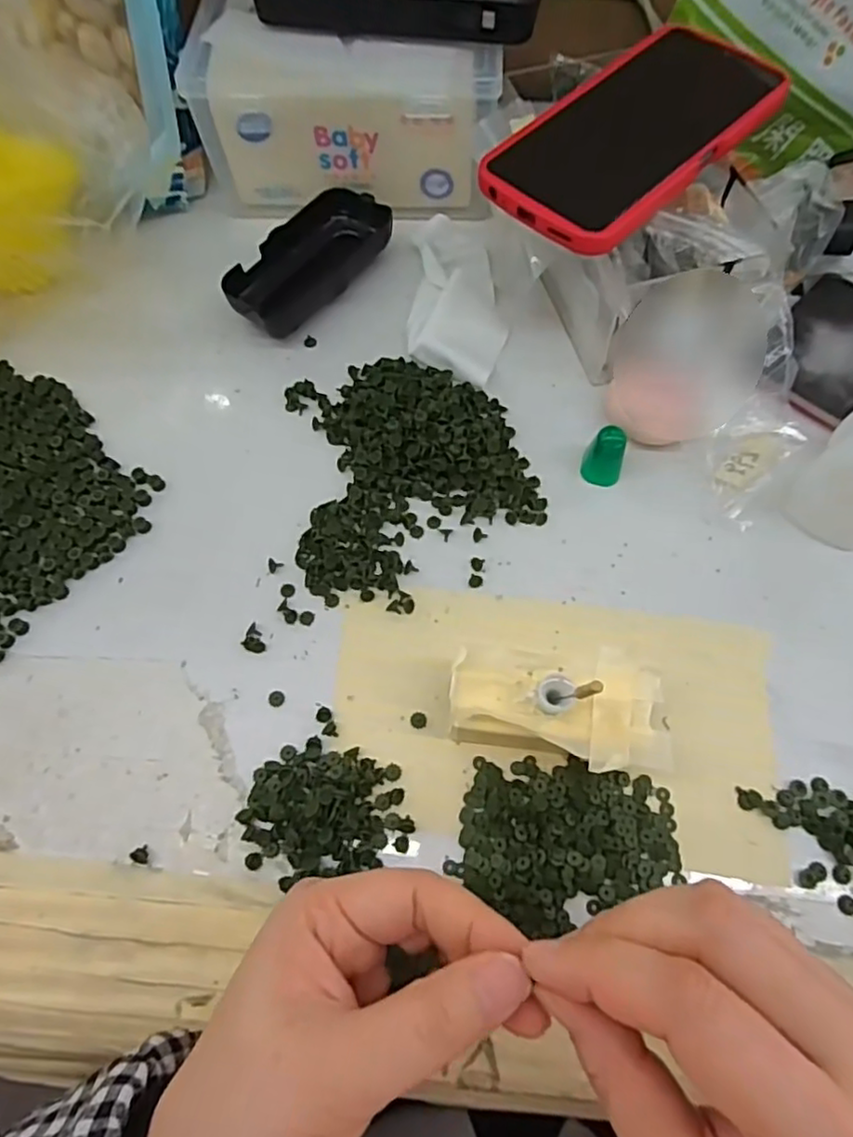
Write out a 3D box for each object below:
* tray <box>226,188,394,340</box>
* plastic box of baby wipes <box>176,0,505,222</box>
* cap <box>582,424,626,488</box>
[{"bbox_3d":[-0.071,-0.185,0.393,0.052,0.022,0.108,40,74,17],"label":"tray"},{"bbox_3d":[-0.046,-0.292,0.403,0.183,0.077,0.113,7,67,5],"label":"plastic box of baby wipes"},{"bbox_3d":[0.092,-0.057,0.329,0.018,0.027,0.018,-1,67,2],"label":"cap"}]

